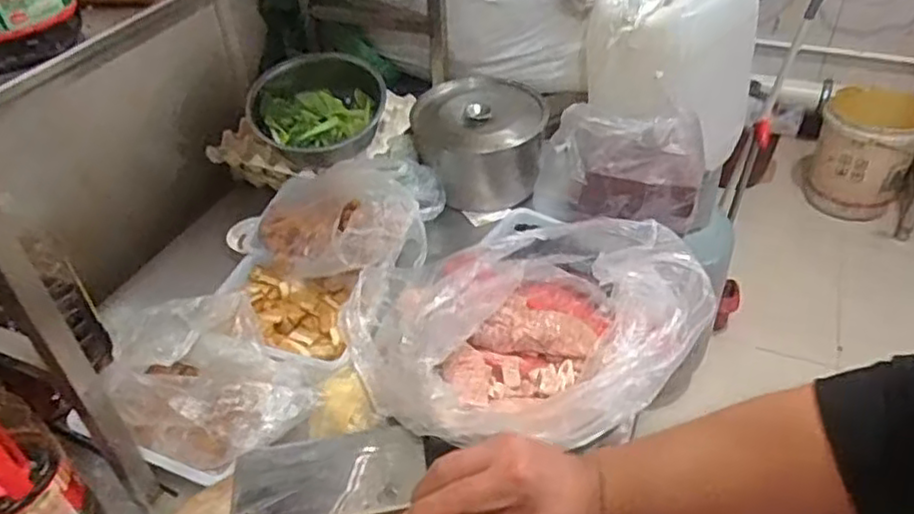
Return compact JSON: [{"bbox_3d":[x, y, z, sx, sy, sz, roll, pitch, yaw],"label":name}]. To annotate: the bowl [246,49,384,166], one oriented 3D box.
[{"bbox_3d":[-0.240,-0.254,1.187,0.231,0.088,0.209,-3,69,-7],"label":"bowl"}]

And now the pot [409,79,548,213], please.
[{"bbox_3d":[0.041,-0.215,1.253,0.225,0.136,0.233,-4,44,4],"label":"pot"}]

